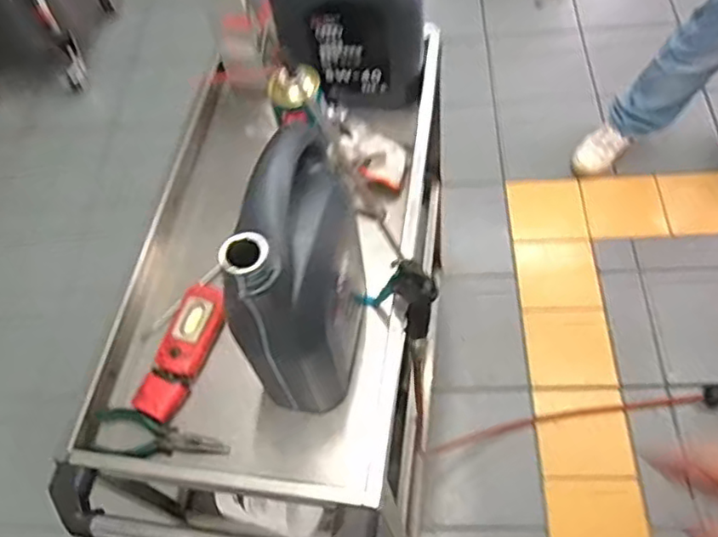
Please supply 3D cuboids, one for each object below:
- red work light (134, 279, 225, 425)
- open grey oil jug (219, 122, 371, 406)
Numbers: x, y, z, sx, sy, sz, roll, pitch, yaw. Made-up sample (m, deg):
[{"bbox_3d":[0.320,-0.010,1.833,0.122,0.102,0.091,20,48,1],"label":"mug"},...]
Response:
[{"bbox_3d":[-0.208,0.094,0.754,0.056,0.030,0.165,14,62,15],"label":"red work light"},{"bbox_3d":[-0.051,0.009,0.646,0.086,0.284,0.184,5,60,11],"label":"open grey oil jug"}]

